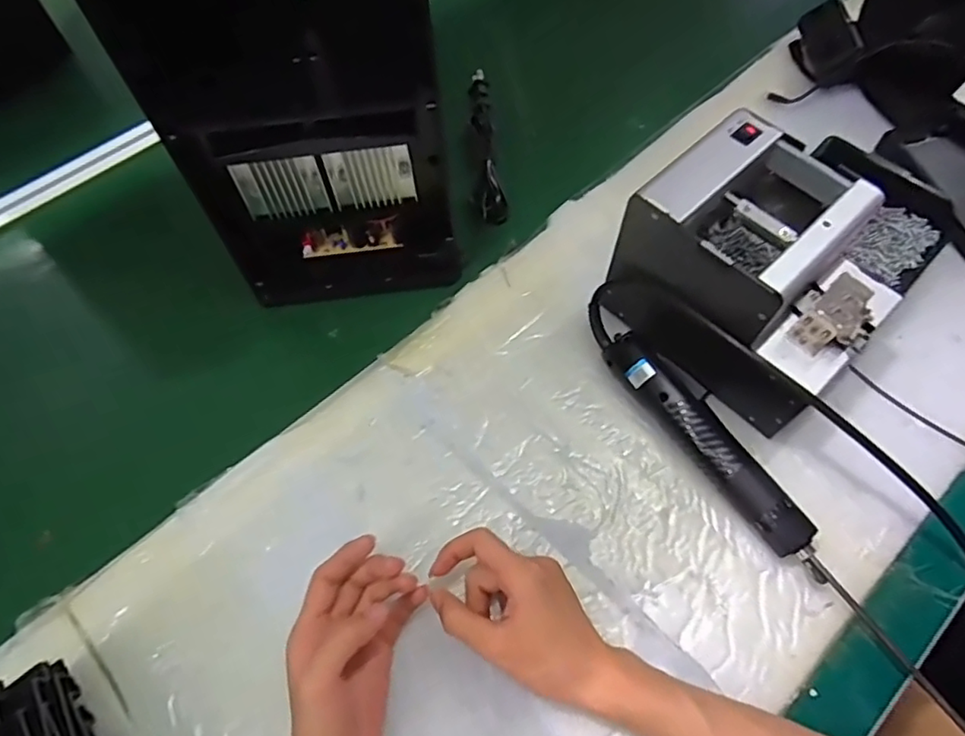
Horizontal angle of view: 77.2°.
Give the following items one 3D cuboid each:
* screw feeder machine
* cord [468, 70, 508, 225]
[{"bbox_3d":[0.210,-0.070,0.464,0.134,0.147,0.171,-37,66,-18],"label":"screw feeder machine"},{"bbox_3d":[0.004,-0.236,0.646,0.025,0.027,0.214,-5,60,-1],"label":"cord"}]

